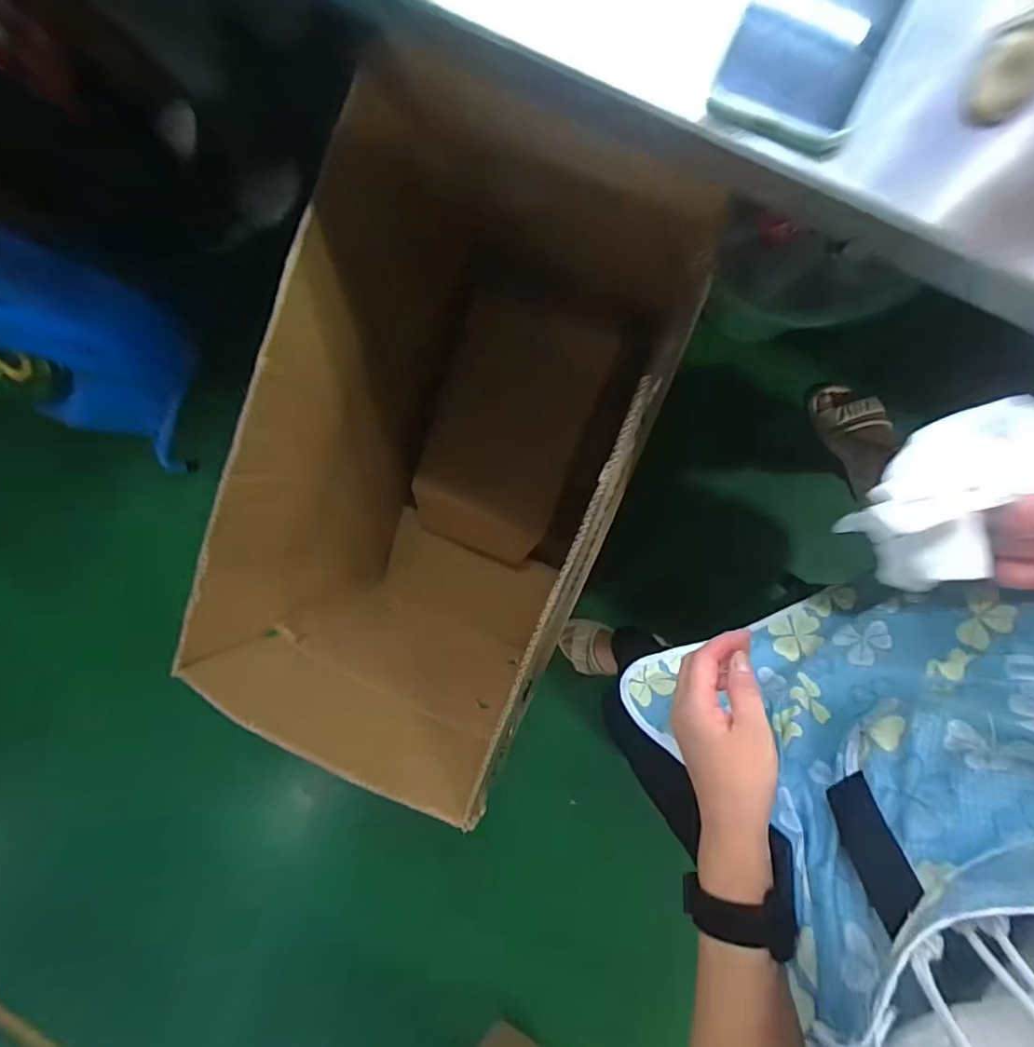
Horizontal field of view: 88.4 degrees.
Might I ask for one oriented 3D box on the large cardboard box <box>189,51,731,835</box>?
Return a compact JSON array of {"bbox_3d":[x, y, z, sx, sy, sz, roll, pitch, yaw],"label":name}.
[{"bbox_3d":[-0.058,-0.059,0.740,0.391,0.480,0.703,23,96,5],"label":"large cardboard box"}]

